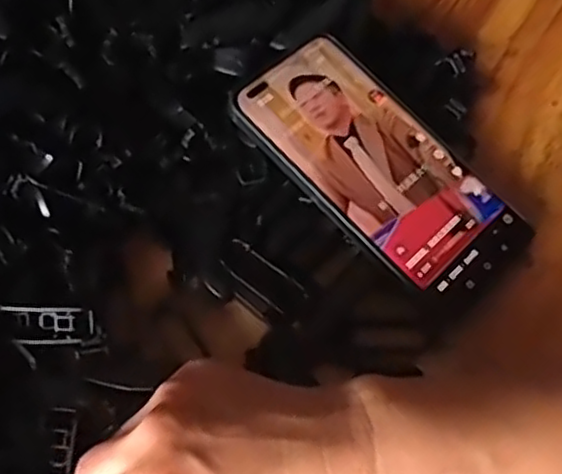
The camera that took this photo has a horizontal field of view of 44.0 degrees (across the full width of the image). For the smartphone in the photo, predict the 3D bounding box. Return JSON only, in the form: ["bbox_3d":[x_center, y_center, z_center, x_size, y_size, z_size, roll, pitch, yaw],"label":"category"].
[{"bbox_3d":[0.053,-0.036,0.366,0.161,0.007,0.078,45,66,8],"label":"smartphone"}]

